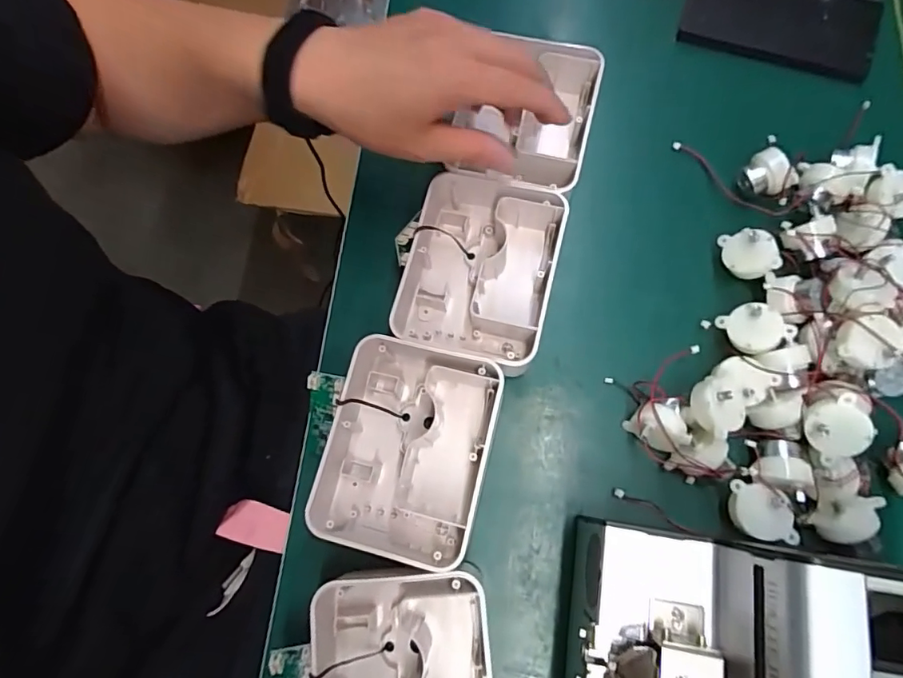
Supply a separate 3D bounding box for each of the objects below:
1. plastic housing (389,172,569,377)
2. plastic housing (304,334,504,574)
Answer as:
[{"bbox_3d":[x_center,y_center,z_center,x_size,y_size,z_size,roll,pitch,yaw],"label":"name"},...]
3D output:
[{"bbox_3d":[0.020,-0.049,0.358,0.104,0.039,0.123,16,75,5],"label":"plastic housing"},{"bbox_3d":[-0.029,0.068,0.327,0.102,0.041,0.128,14,75,5],"label":"plastic housing"}]

